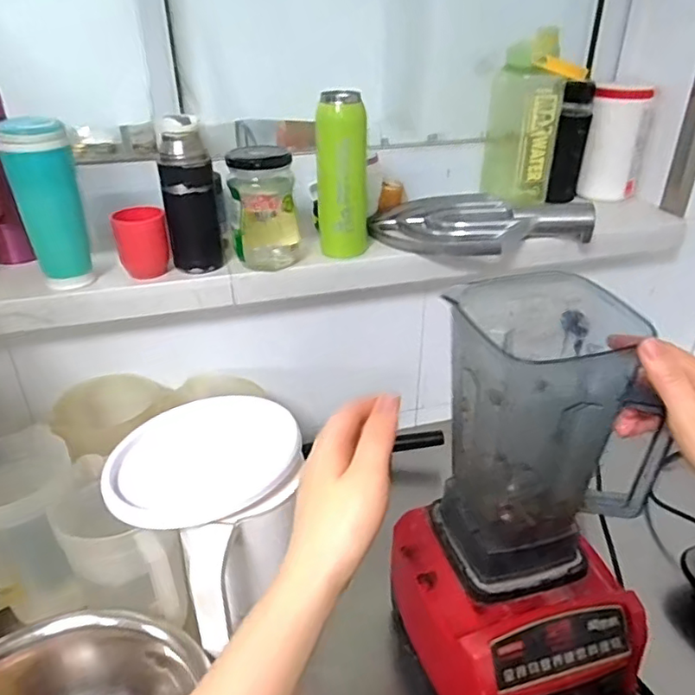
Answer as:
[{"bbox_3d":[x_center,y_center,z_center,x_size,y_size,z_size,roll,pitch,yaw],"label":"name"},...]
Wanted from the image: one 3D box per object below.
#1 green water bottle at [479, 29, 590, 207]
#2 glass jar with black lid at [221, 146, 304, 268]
[{"bbox_3d":[0.299,-0.359,0.939,0.123,0.245,0.081,-2,31,-3],"label":"green water bottle"},{"bbox_3d":[-0.108,-0.183,0.768,0.082,0.158,0.074,-2,31,-3],"label":"glass jar with black lid"}]

